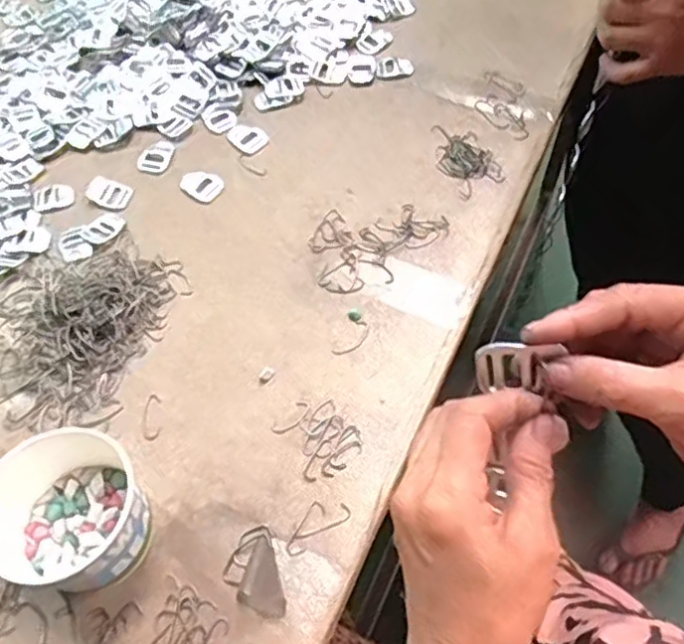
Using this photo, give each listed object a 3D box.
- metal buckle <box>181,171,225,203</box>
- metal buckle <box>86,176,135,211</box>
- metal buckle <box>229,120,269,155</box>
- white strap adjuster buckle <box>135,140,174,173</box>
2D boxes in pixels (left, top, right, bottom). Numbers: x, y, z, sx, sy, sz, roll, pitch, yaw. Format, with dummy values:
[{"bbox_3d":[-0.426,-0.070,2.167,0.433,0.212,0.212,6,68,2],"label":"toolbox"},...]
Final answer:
[{"bbox_3d":[-0.134,-0.131,0.617,0.043,0.004,0.031,31,66,19],"label":"metal buckle"},{"bbox_3d":[-0.220,-0.123,0.614,0.041,0.008,0.029,15,61,12],"label":"metal buckle"},{"bbox_3d":[-0.095,-0.185,0.645,0.031,0.004,0.046,-39,65,-18],"label":"metal buckle"},{"bbox_3d":[-0.184,-0.164,0.639,0.032,0.004,0.041,7,60,7],"label":"white strap adjuster buckle"}]

